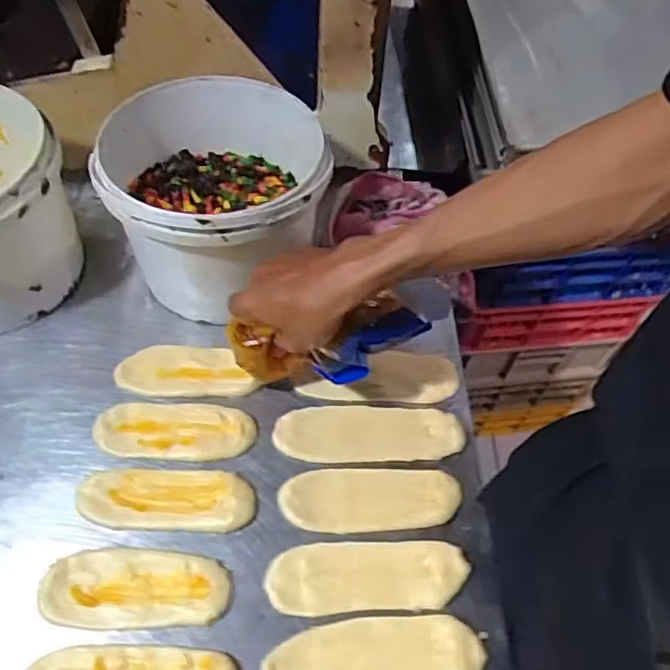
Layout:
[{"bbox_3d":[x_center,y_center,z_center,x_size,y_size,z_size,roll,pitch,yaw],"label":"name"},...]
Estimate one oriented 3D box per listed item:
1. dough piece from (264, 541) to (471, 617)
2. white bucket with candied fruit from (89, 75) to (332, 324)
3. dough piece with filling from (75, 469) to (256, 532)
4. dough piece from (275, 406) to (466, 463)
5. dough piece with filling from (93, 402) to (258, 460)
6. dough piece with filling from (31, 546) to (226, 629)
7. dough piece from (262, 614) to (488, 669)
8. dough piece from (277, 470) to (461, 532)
[{"bbox_3d":[0.028,0.205,0.532,0.167,0.006,0.056,-2,56,-3],"label":"dough piece"},{"bbox_3d":[-0.117,-0.134,0.655,0.208,0.164,0.202,-5,56,-4],"label":"white bucket with candied fruit"},{"bbox_3d":[-0.150,0.146,0.558,0.152,0.008,0.053,2,56,0],"label":"dough piece with filling"},{"bbox_3d":[0.033,0.093,0.604,0.179,0.018,0.059,-1,56,-2],"label":"dough piece"},{"bbox_3d":[-0.152,0.090,0.596,0.147,0.006,0.059,1,56,0],"label":"dough piece with filling"},{"bbox_3d":[-0.165,0.208,0.516,0.148,0.010,0.061,0,56,-1],"label":"dough piece with filling"},{"bbox_3d":[0.031,0.258,0.494,0.170,0.007,0.063,-2,56,-3],"label":"dough piece"},{"bbox_3d":[0.033,0.148,0.568,0.161,0.009,0.057,-3,56,-3],"label":"dough piece"}]

